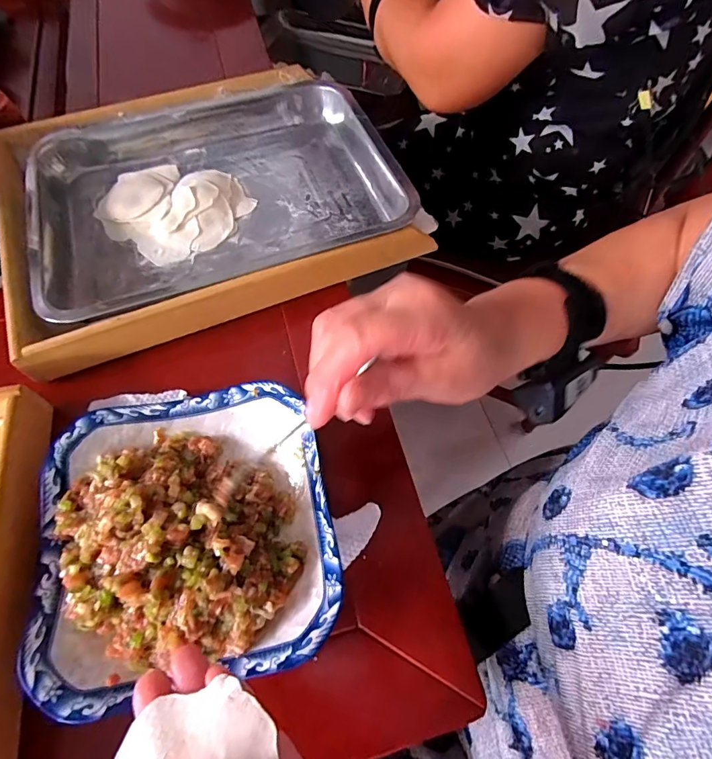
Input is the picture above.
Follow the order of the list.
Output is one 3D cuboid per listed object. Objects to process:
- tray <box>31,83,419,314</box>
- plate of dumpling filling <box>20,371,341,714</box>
[{"bbox_3d":[-0.138,-0.190,0.436,0.338,0.048,0.265,-18,65,-12],"label":"tray"},{"bbox_3d":[-0.101,0.092,0.285,0.202,0.055,0.184,-11,64,-8],"label":"plate of dumpling filling"}]

